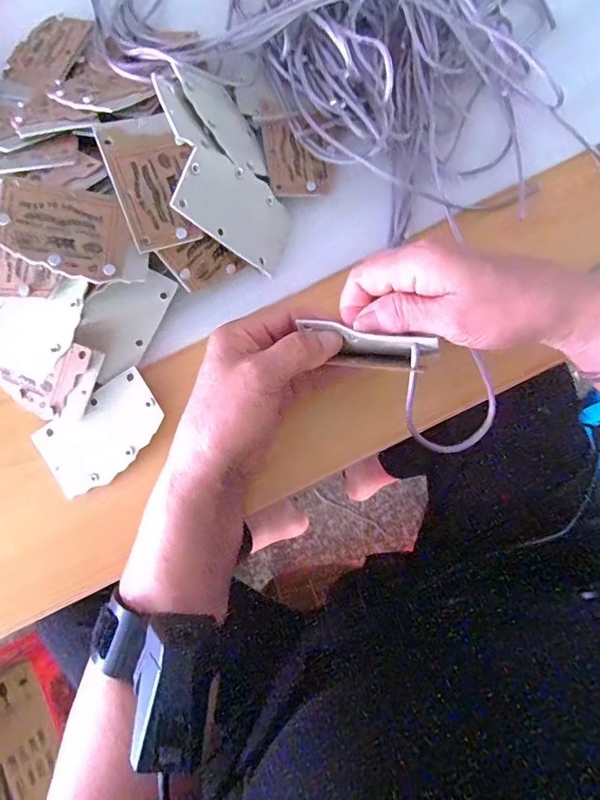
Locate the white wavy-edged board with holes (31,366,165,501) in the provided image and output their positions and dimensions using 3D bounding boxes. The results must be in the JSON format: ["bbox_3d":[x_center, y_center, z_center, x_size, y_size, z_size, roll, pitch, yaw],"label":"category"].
[{"bbox_3d":[-0.133,0.023,0.315,0.085,0.004,0.054,-35,83,3],"label":"white wavy-edged board with holes"}]

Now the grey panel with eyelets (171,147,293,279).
[{"bbox_3d":[-0.041,-0.130,0.315,0.084,0.004,0.055,27,77,-41],"label":"grey panel with eyelets"}]

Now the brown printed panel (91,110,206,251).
[{"bbox_3d":[-0.093,-0.142,0.297,0.051,0.011,0.088,-21,89,-15],"label":"brown printed panel"}]

